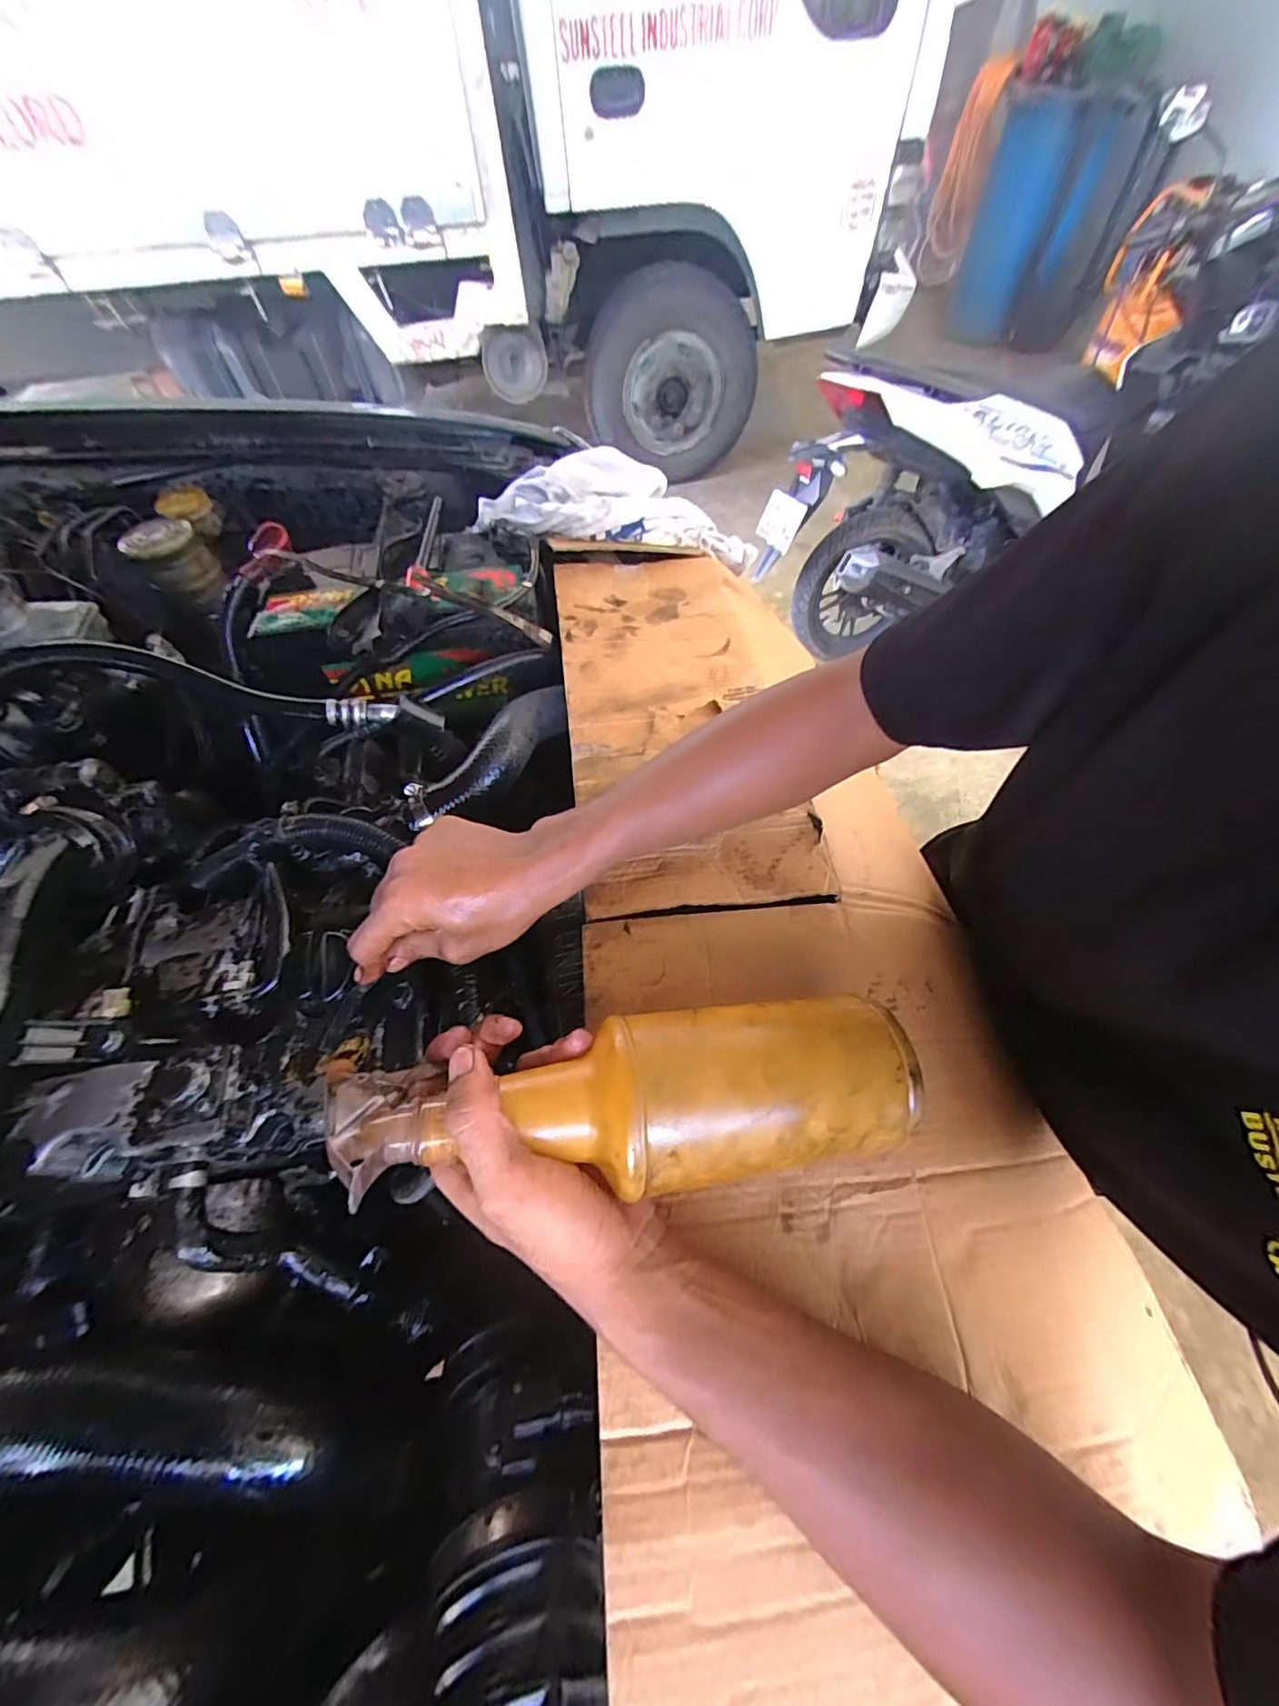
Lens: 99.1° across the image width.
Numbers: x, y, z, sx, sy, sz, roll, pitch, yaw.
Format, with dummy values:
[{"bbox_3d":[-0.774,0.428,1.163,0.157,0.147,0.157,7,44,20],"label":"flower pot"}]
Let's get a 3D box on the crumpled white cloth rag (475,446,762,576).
[{"bbox_3d":[-0.031,-0.450,0.700,0.347,0.072,0.181,-6,59,-9],"label":"crumpled white cloth rag"}]

